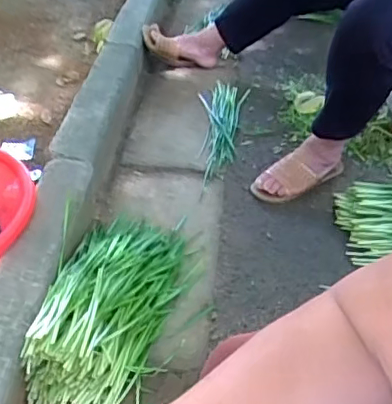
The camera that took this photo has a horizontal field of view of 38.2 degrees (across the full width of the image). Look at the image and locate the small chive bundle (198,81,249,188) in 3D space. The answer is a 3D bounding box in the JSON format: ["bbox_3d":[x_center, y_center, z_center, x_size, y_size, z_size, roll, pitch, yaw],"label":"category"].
[{"bbox_3d":[0.055,-0.203,1.443,0.117,0.021,0.431,9,41,7],"label":"small chive bundle"}]

